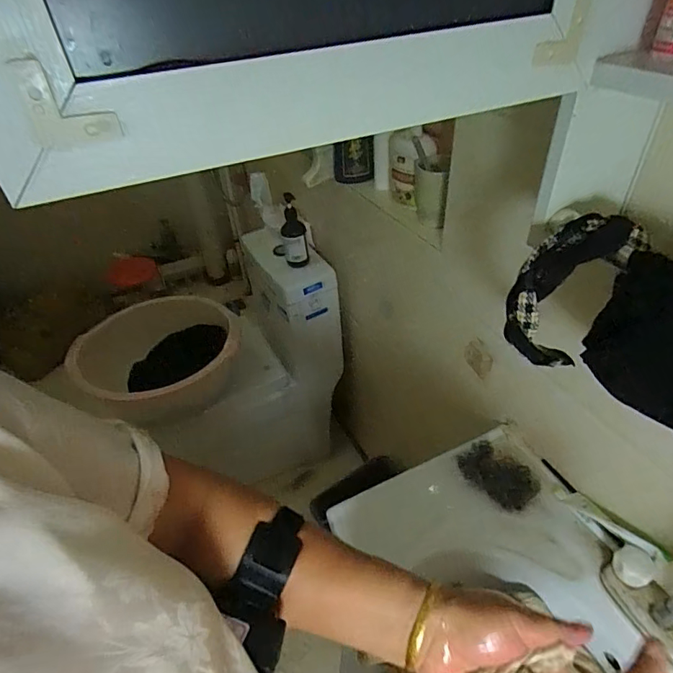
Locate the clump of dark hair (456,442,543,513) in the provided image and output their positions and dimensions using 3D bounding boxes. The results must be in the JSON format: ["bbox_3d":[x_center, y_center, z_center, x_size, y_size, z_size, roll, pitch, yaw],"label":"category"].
[{"bbox_3d":[0.232,0.200,0.660,0.065,0.034,0.112,-30,47,-26],"label":"clump of dark hair"}]

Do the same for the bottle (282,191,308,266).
[{"bbox_3d":[-0.104,-0.248,1.116,0.063,0.201,0.054,-4,41,1],"label":"bottle"}]

